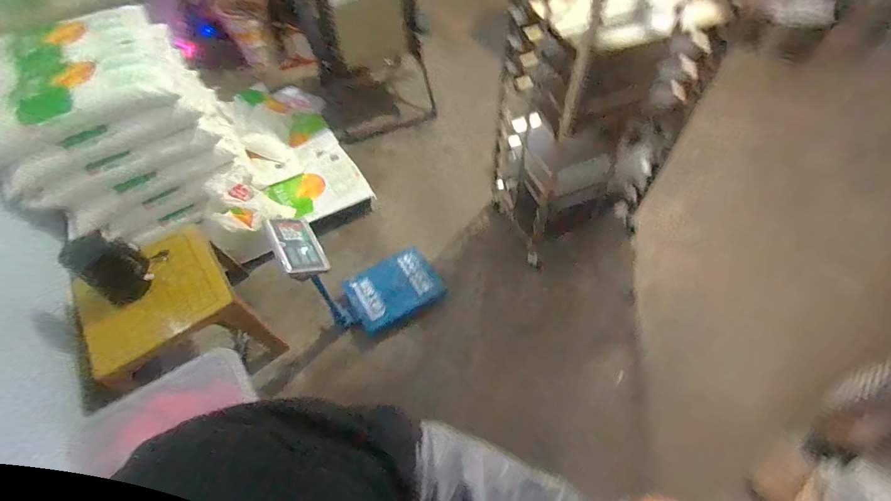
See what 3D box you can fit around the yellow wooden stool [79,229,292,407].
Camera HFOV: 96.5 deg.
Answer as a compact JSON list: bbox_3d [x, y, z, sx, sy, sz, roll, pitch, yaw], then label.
[{"bbox_3d":[-1.076,0.278,1.614,0.527,0.491,0.498,-32,61,-18],"label":"yellow wooden stool"}]

